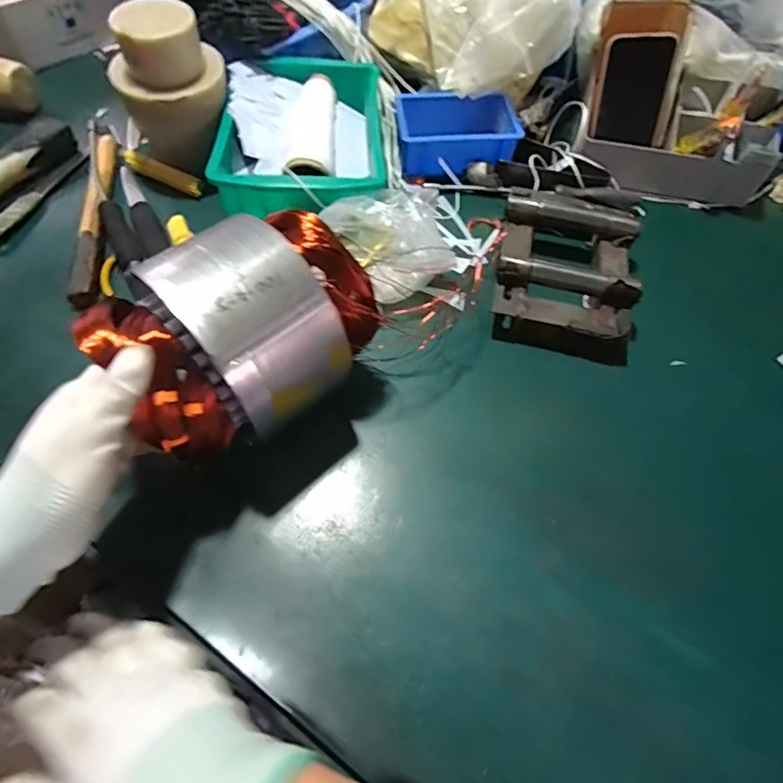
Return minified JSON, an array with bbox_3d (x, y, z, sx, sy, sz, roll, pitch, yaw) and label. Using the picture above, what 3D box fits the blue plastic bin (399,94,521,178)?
[{"bbox_3d":[0.080,-0.319,0.632,0.150,0.052,0.102,2,59,-3],"label":"blue plastic bin"}]

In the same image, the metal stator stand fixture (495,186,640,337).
[{"bbox_3d":[0.181,-0.138,0.534,0.140,0.051,0.197,13,59,4],"label":"metal stator stand fixture"}]

